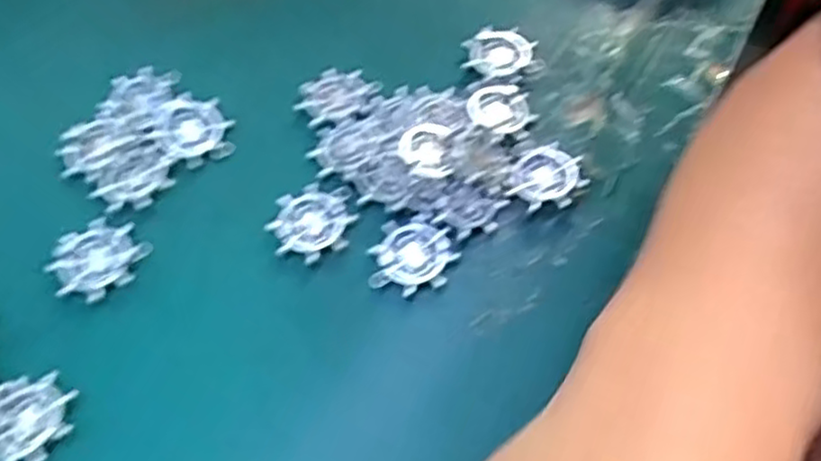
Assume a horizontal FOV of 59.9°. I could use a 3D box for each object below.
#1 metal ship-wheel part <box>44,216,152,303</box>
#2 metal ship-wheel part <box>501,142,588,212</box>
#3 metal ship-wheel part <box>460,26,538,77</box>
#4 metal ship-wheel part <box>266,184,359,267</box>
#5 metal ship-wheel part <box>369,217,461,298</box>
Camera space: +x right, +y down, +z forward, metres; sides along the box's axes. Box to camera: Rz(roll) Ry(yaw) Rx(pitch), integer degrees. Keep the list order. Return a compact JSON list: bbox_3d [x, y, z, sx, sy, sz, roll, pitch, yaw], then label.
[{"bbox_3d":[-0.123,0.010,0.279,0.036,0.004,0.031,-31,69,-15],"label":"metal ship-wheel part"},{"bbox_3d":[0.057,-0.022,0.297,0.028,0.004,0.031,31,69,23],"label":"metal ship-wheel part"},{"bbox_3d":[0.040,-0.083,0.327,0.029,0.005,0.030,1,64,-1],"label":"metal ship-wheel part"},{"bbox_3d":[-0.040,-0.005,0.288,0.032,0.004,0.035,17,65,7],"label":"metal ship-wheel part"},{"bbox_3d":[0.001,0.010,0.282,0.032,0.004,0.034,24,66,10],"label":"metal ship-wheel part"}]

